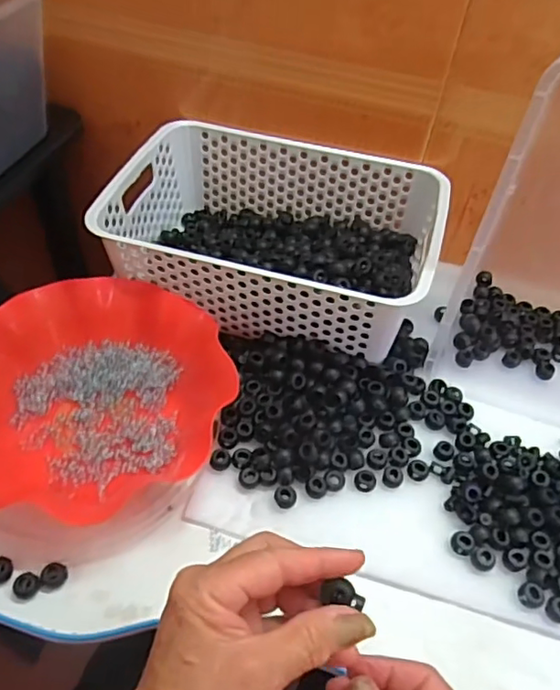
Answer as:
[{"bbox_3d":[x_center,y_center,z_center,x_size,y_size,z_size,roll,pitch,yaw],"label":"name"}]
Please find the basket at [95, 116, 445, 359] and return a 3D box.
[{"bbox_3d":[-0.005,-0.110,0.580,0.300,0.105,0.198,16,51,8],"label":"basket"}]

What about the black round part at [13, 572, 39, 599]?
[{"bbox_3d":[-0.182,0.172,0.414,0.016,0.009,0.017,3,51,-3],"label":"black round part"}]

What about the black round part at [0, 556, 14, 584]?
[{"bbox_3d":[-0.203,0.163,0.418,0.016,0.007,0.019,15,51,7],"label":"black round part"}]

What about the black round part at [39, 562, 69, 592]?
[{"bbox_3d":[-0.165,0.168,0.421,0.018,0.009,0.019,3,51,-3],"label":"black round part"}]

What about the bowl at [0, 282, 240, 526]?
[{"bbox_3d":[-0.158,0.043,0.483,0.227,0.061,0.212,-22,56,-21],"label":"bowl"}]

